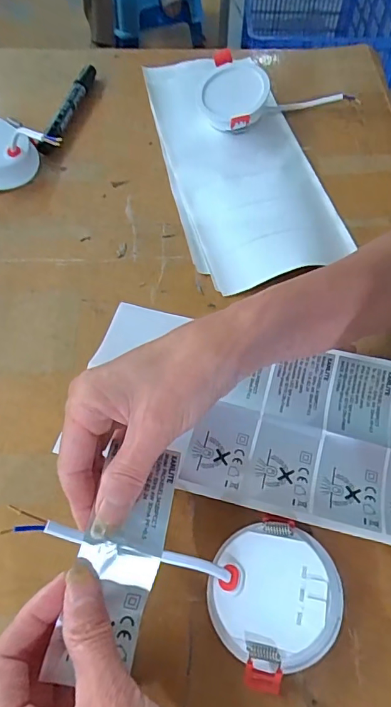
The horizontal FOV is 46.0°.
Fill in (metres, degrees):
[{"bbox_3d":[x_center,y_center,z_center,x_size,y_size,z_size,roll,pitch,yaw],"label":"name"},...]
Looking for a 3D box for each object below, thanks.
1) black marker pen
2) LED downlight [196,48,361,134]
[{"bbox_3d":[-0.132,-0.252,0.475,0.015,0.017,0.140,11,60,6],"label":"black marker pen"},{"bbox_3d":[0.075,-0.276,0.477,0.155,0.038,0.097,-25,63,-14],"label":"LED downlight"}]

